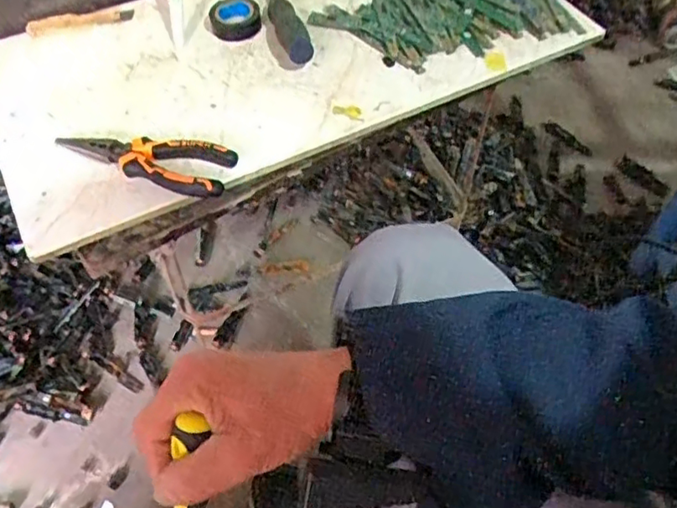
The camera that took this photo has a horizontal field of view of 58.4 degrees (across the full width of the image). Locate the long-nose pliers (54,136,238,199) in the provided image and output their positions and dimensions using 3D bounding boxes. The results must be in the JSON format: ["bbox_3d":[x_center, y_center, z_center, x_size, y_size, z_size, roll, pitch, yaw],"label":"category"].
[{"bbox_3d":[-0.172,-0.085,0.534,0.154,0.017,0.051,9,54,7],"label":"long-nose pliers"}]

